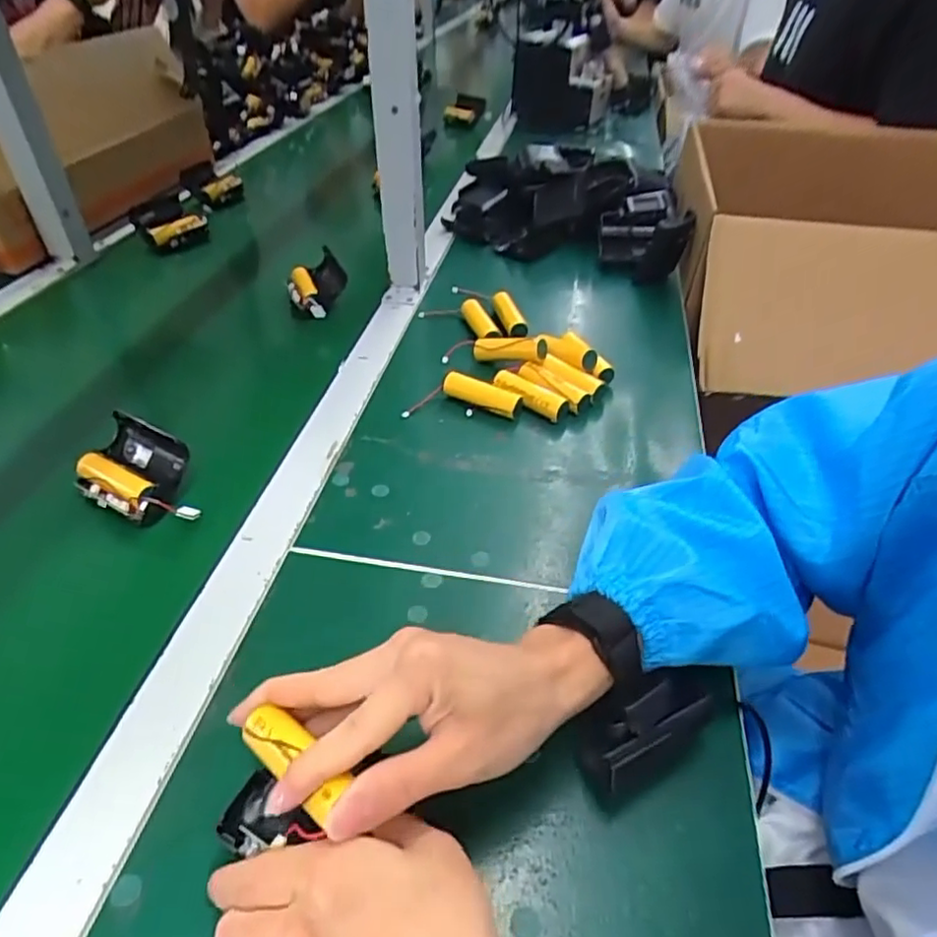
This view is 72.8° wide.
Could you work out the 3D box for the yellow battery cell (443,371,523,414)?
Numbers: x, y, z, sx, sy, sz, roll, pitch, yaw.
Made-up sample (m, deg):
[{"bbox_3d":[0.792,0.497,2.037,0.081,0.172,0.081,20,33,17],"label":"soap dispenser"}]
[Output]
[{"bbox_3d":[0.012,-0.066,0.569,0.072,0.023,0.016,18,44,17],"label":"yellow battery cell"}]

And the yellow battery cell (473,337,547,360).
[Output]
[{"bbox_3d":[0.039,-0.116,0.608,0.072,0.023,0.022,5,38,31],"label":"yellow battery cell"}]

